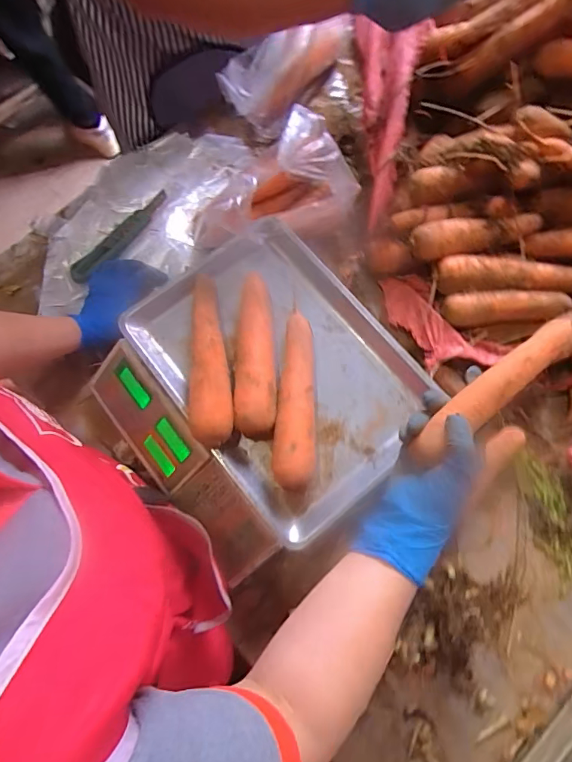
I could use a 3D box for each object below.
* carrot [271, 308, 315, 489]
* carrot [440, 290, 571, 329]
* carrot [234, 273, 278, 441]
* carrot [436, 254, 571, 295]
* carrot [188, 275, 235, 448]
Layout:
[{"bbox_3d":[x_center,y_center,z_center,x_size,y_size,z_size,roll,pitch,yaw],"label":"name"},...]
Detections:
[{"bbox_3d":[0.011,0.014,0.499,0.046,0.046,0.197,2,75,2],"label":"carrot"},{"bbox_3d":[0.287,-0.097,0.592,0.155,0.035,0.042,-1,75,1],"label":"carrot"},{"bbox_3d":[-0.035,-0.035,0.513,0.047,0.051,0.198,-1,75,1],"label":"carrot"},{"bbox_3d":[0.303,-0.140,0.603,0.208,0.039,0.049,0,75,1],"label":"carrot"},{"bbox_3d":[-0.088,-0.030,0.513,0.047,0.053,0.207,-7,75,-1],"label":"carrot"}]

